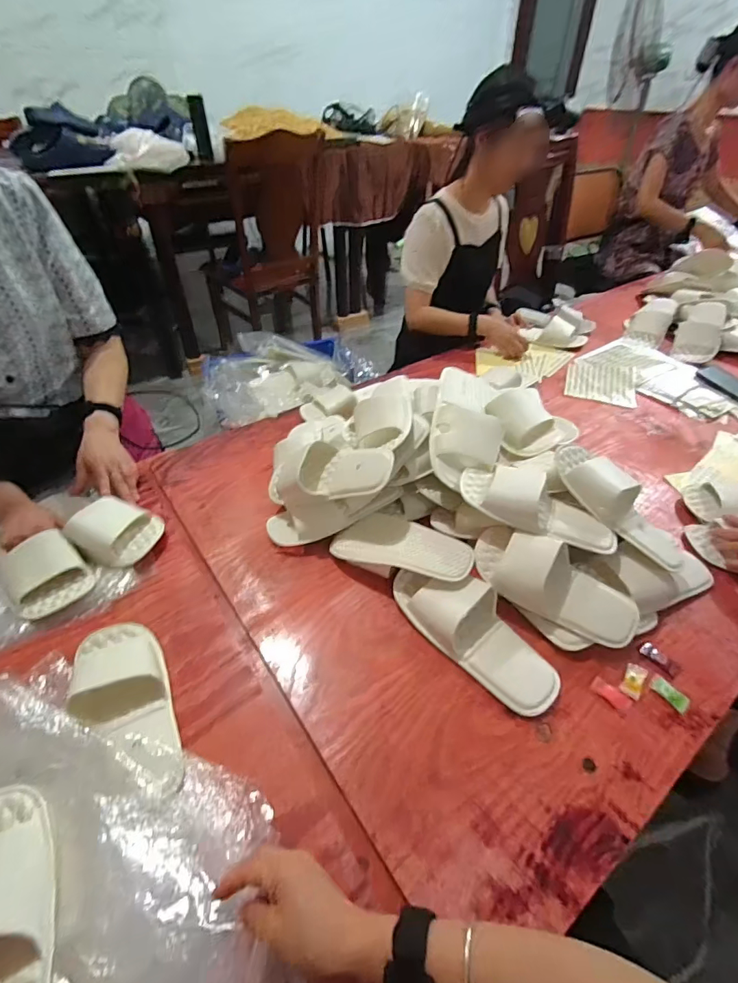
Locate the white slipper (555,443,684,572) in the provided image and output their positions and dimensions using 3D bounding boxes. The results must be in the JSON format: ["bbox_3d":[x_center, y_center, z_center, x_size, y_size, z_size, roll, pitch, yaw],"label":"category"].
[{"bbox_3d":[0.377,0.014,0.660,0.088,0.055,0.227,-33,77,-31],"label":"white slipper"}]

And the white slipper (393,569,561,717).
[{"bbox_3d":[0.143,0.179,0.606,0.252,0.050,0.102,34,52,31],"label":"white slipper"}]

